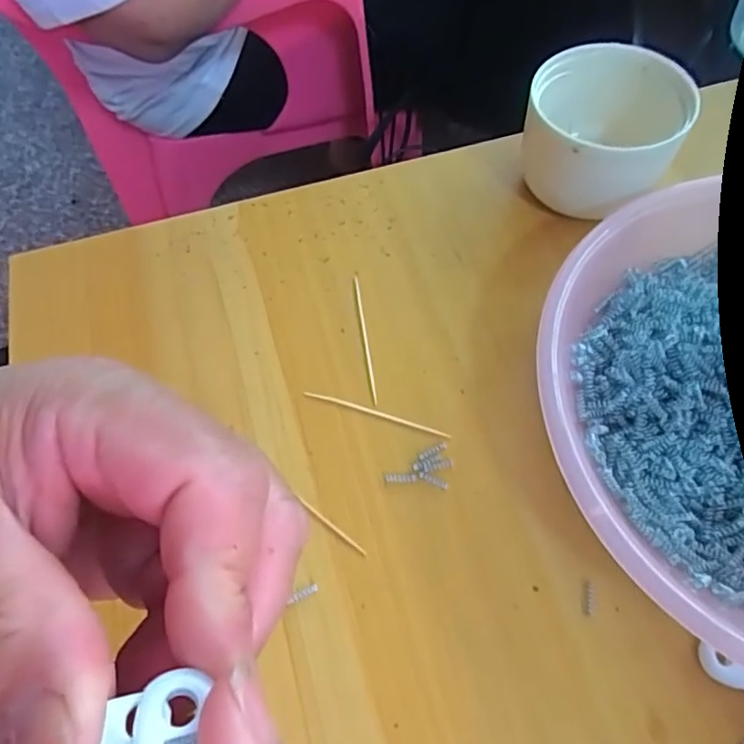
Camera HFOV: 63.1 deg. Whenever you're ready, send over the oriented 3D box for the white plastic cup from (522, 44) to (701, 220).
[{"bbox_3d":[0.103,-0.104,0.274,0.067,0.050,0.070,9,63,9],"label":"white plastic cup"}]

